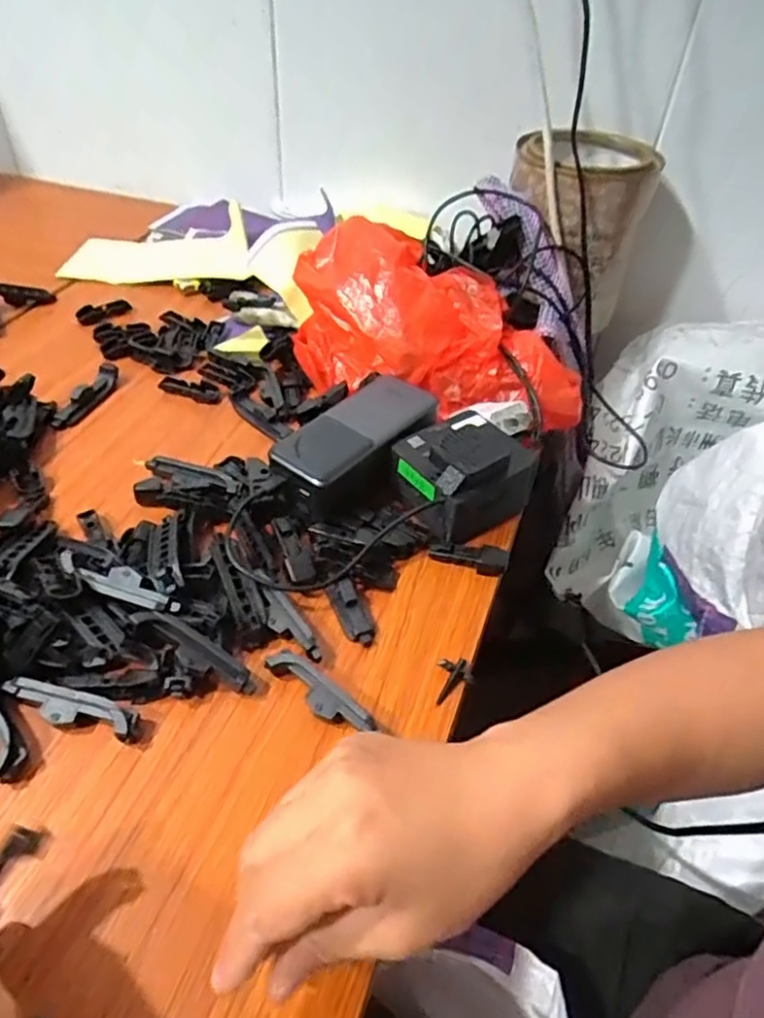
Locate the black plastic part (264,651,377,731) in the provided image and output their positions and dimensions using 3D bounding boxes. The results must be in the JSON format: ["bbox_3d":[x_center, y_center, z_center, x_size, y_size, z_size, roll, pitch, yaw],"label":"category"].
[{"bbox_3d":[-0.034,0.098,0.345,0.067,0.016,0.016,34,53,28],"label":"black plastic part"}]

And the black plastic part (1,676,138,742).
[{"bbox_3d":[-0.160,0.103,0.334,0.072,0.017,0.017,10,46,8],"label":"black plastic part"}]

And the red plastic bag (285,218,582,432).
[{"bbox_3d":[0.047,-0.141,0.535,0.251,0.099,0.112,24,47,1],"label":"red plastic bag"}]

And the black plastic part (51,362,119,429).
[{"bbox_3d":[-0.238,-0.091,0.525,0.017,0.016,0.075,15,46,13],"label":"black plastic part"}]

